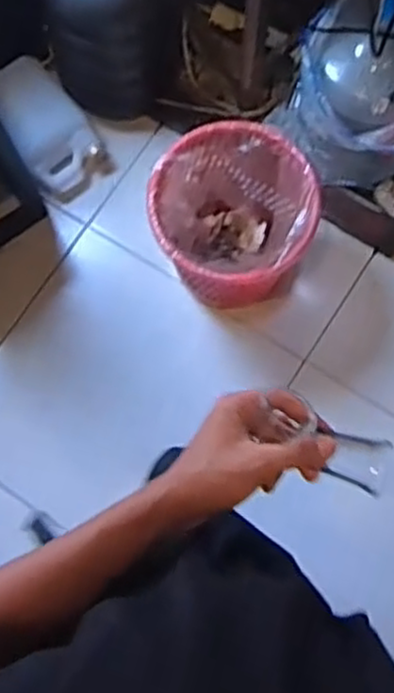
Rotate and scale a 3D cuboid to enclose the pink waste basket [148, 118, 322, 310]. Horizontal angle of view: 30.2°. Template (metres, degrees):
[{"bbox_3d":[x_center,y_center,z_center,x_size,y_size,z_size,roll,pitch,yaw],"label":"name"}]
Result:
[{"bbox_3d":[0.072,-0.253,1.567,0.318,0.317,0.323,0,77,0],"label":"pink waste basket"}]

